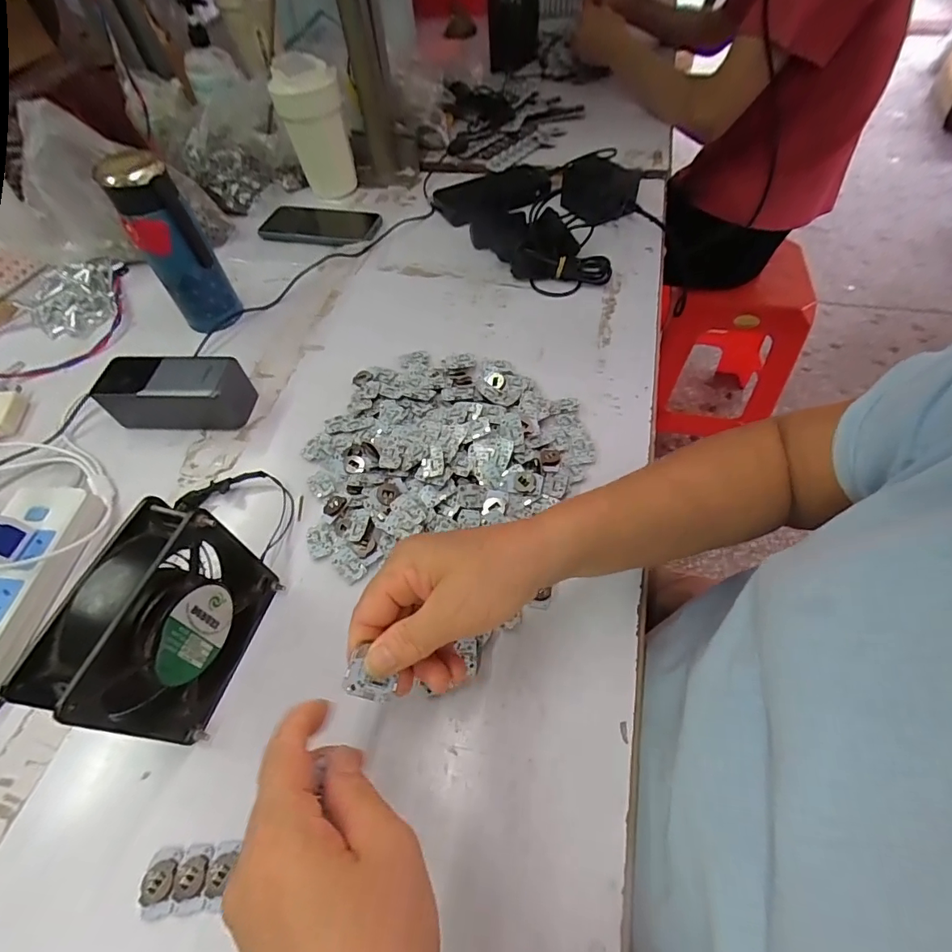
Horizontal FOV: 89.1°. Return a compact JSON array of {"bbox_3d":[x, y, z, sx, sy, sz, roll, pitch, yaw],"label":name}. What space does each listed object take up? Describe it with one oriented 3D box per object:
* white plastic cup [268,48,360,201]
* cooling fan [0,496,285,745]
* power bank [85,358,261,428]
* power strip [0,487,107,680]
[{"bbox_3d":[-0.222,-0.482,0.668,0.081,0.148,0.076,-20,58,-8],"label":"white plastic cup"},{"bbox_3d":[-0.191,0.095,0.306,0.045,0.118,0.117,12,59,12],"label":"cooling fan"},{"bbox_3d":[-0.288,-0.081,0.469,0.125,0.051,0.053,-1,57,4],"label":"power bank"},{"bbox_3d":[-0.360,0.087,0.373,0.075,0.029,0.169,2,57,6],"label":"power strip"}]

